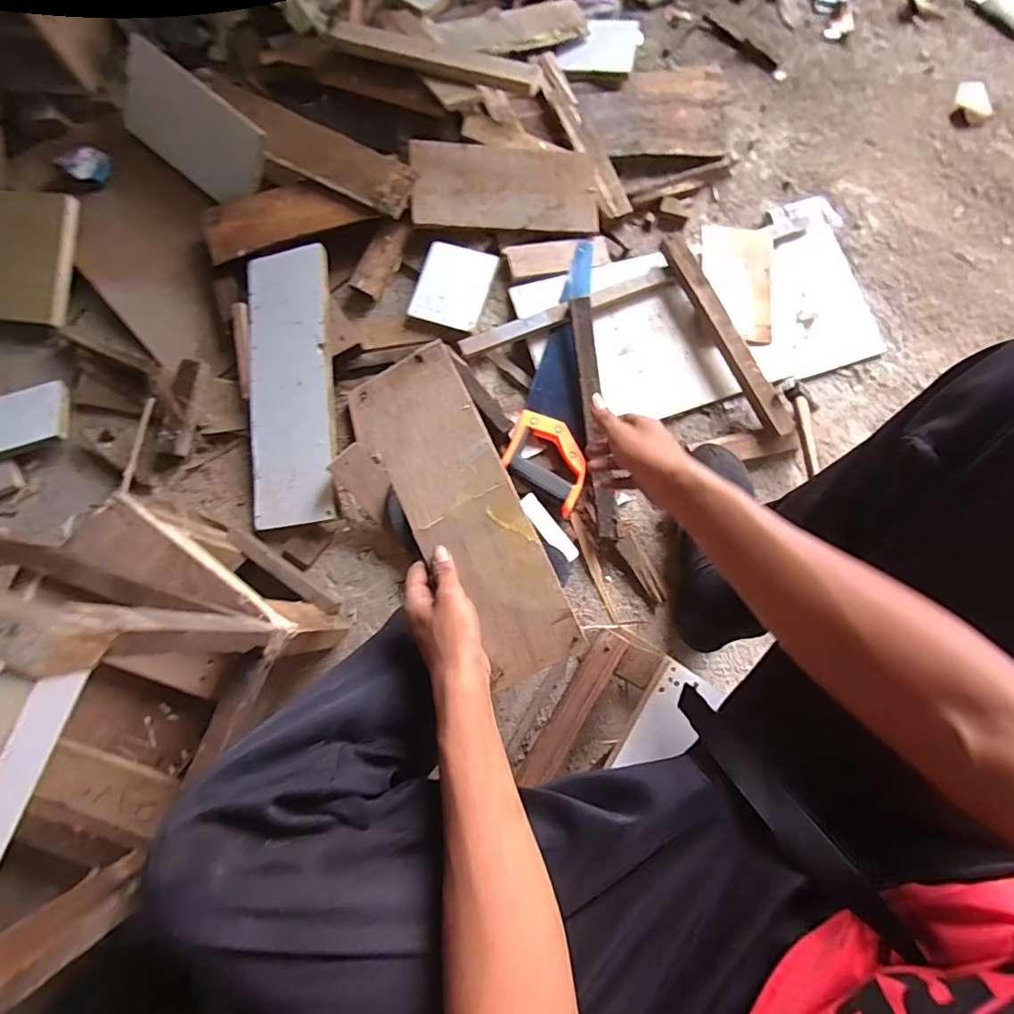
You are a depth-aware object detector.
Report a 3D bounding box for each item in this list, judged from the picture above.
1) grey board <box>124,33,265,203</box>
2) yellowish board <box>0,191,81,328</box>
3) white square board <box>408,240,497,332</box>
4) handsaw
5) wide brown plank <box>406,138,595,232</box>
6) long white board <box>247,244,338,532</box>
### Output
[{"bbox_3d":[-0.501,-0.599,0.816,0.288,0.134,0.017,38,36,8],"label":"grey board"},{"bbox_3d":[-0.793,-0.387,0.793,0.247,0.025,0.195,7,94,4],"label":"yellowish board"},{"bbox_3d":[-0.082,-0.334,0.784,0.107,0.018,0.132,17,76,5],"label":"white square board"},{"bbox_3d":[0.105,-0.207,0.786,0.116,0.034,0.421,17,76,5],"label":"handsaw"},{"bbox_3d":[0.000,-0.500,0.806,0.286,0.012,0.131,-2,92,-8],"label":"wide brown plank"},{"bbox_3d":[-0.309,-0.176,0.734,0.128,0.013,0.403,-10,80,9],"label":"long white board"}]

